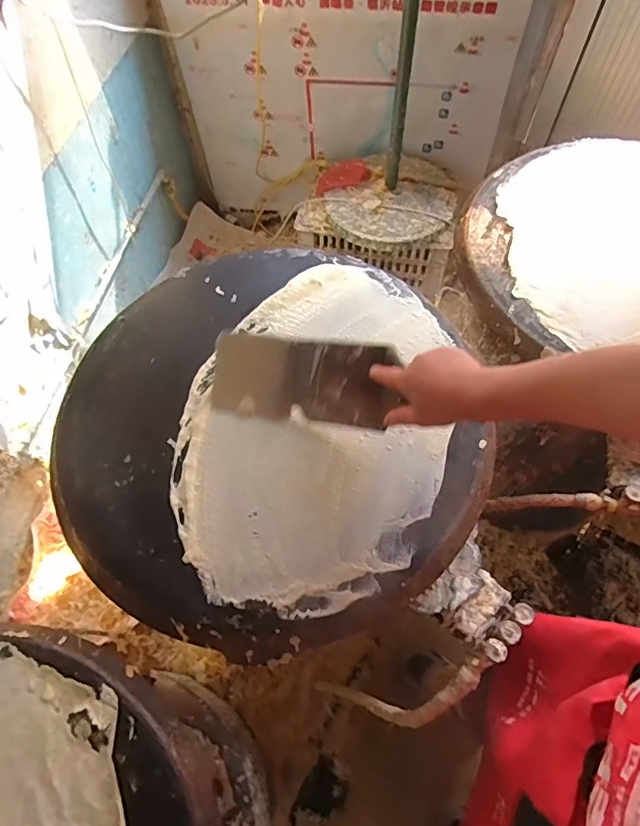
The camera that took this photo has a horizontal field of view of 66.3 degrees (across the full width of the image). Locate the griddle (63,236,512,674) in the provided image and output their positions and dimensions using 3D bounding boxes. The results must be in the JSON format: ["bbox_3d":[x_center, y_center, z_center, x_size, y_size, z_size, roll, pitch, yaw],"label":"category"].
[{"bbox_3d":[-0.076,-0.003,0.724,0.571,0.052,0.636,-16,63,-7],"label":"griddle"}]

